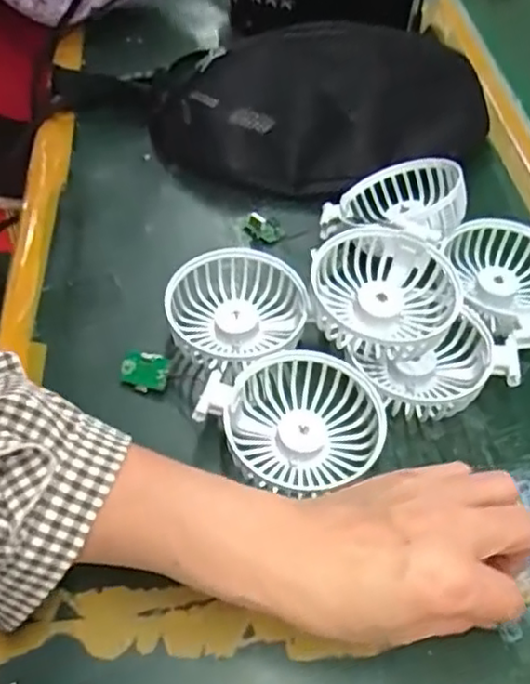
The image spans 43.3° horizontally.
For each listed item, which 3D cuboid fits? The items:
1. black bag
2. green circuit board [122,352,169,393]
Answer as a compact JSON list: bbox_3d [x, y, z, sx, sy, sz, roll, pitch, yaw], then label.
[{"bbox_3d":[0.052,-0.182,0.546,0.275,0.094,0.132,-8,52,-10],"label":"black bag"},{"bbox_3d":[-0.076,0.019,0.419,0.029,0.004,0.024,8,87,7],"label":"green circuit board"}]

